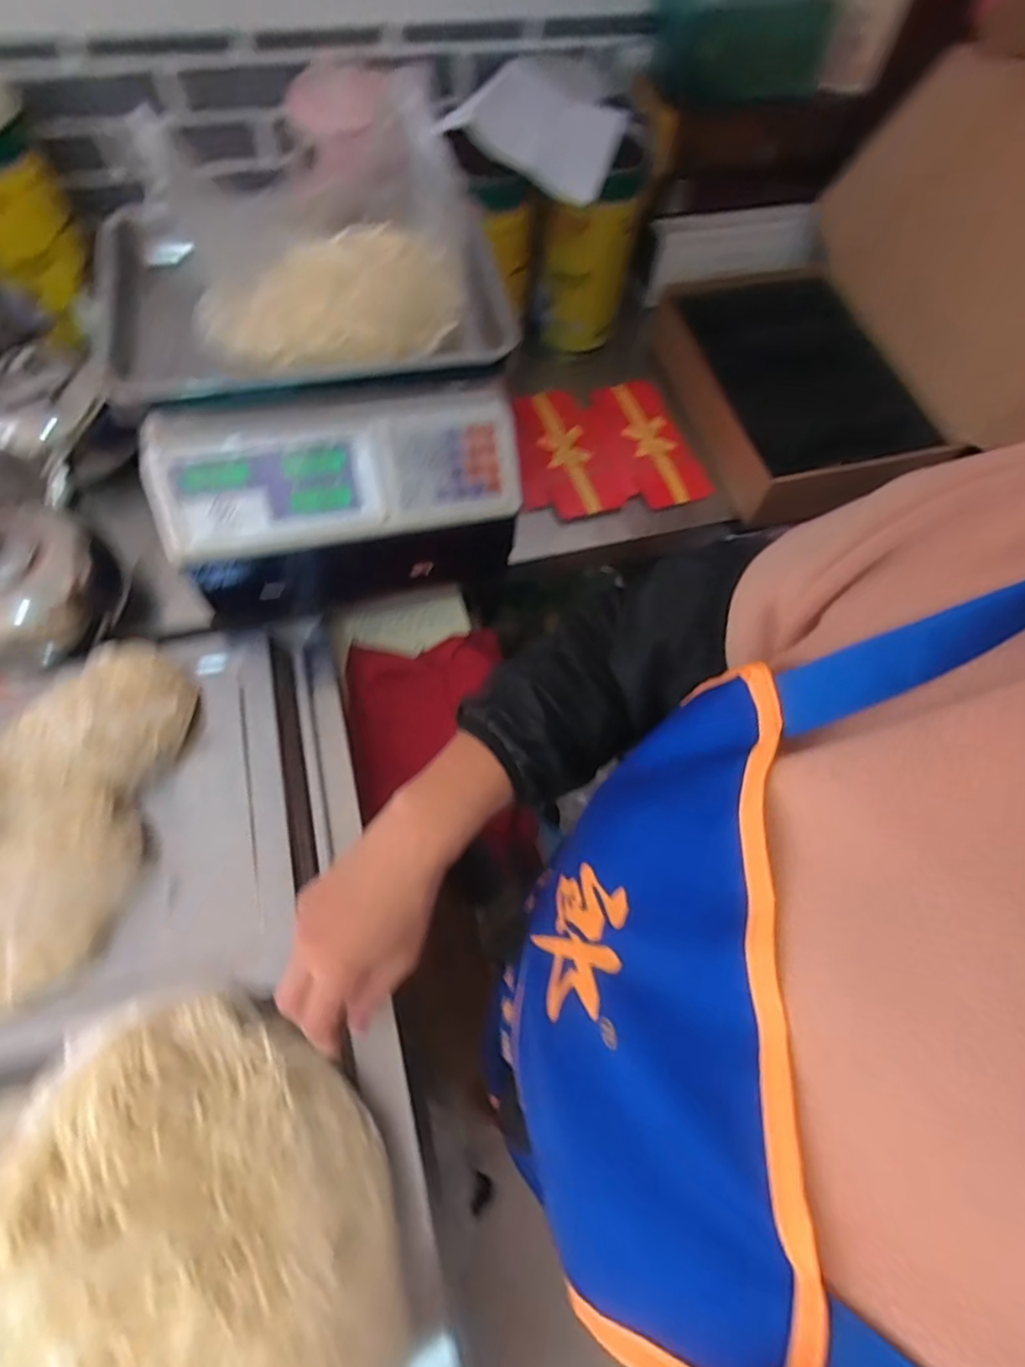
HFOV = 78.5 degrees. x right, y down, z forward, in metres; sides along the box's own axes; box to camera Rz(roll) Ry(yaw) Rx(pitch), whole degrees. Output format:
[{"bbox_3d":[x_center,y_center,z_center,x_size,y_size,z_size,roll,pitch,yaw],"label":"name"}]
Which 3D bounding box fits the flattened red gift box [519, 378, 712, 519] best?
[{"bbox_3d":[0.117,-0.310,0.813,0.223,0.008,0.198,-8,64,-8],"label":"flattened red gift box"}]

